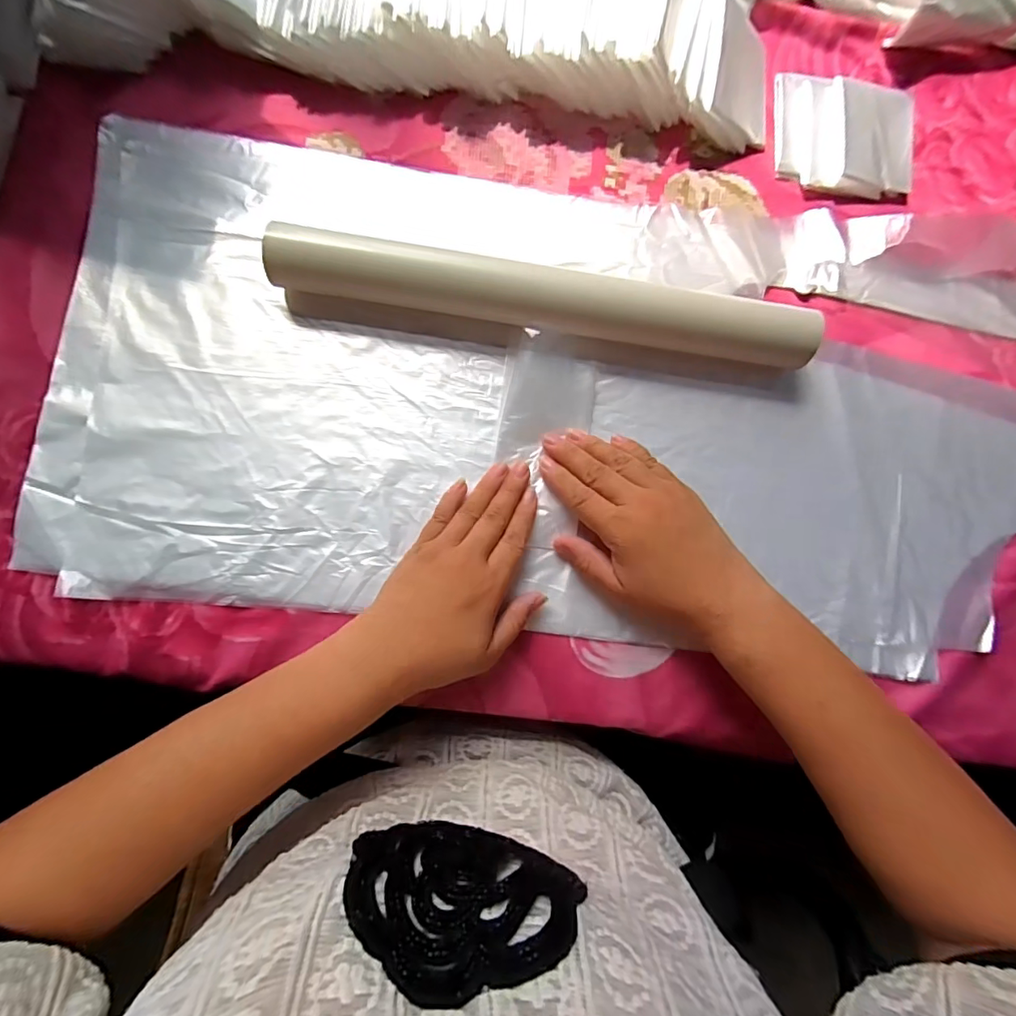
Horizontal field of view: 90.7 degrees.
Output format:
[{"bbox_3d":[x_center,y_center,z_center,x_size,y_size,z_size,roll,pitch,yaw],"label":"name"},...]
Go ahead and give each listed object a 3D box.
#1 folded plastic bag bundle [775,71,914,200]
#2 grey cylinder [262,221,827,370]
[{"bbox_3d":[0.256,-0.285,0.377,0.105,0.017,0.090,9,84,-2],"label":"folded plastic bag bundle"},{"bbox_3d":[0.028,-0.140,0.331,0.349,0.038,0.044,8,84,-2],"label":"grey cylinder"}]

